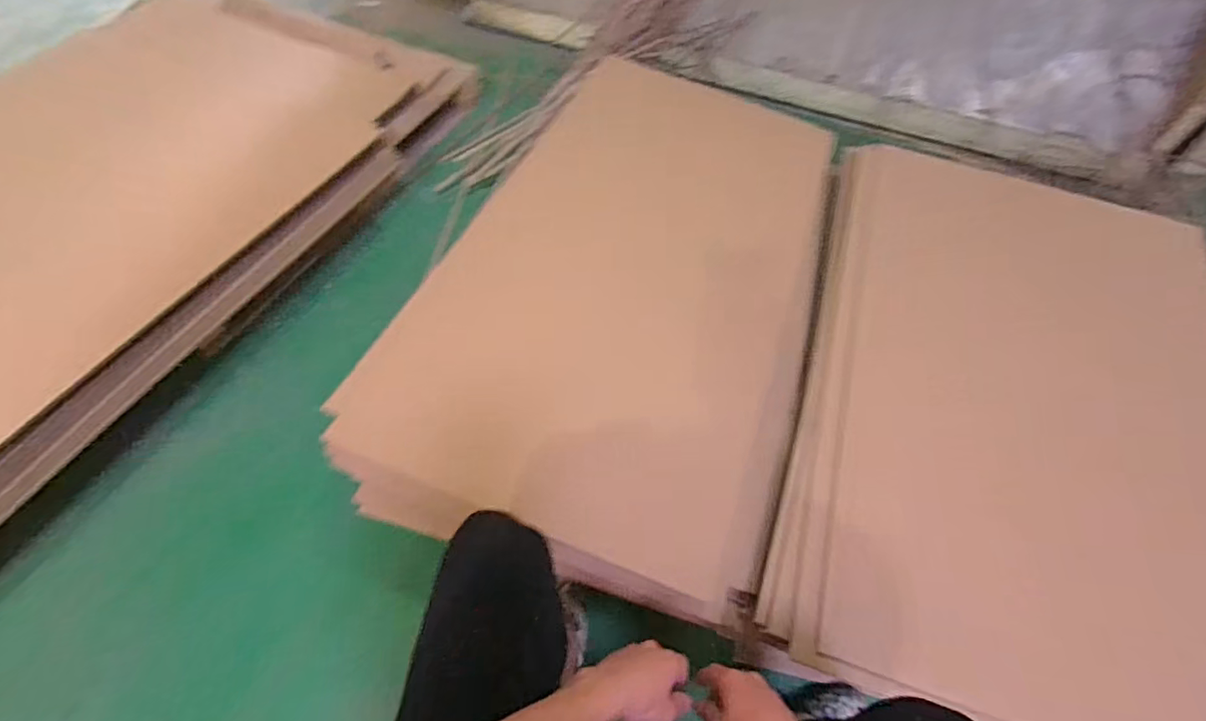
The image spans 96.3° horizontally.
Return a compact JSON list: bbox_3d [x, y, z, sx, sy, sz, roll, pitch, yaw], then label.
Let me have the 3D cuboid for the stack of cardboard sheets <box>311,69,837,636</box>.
[{"bbox_3d":[0.058,-0.160,1.322,0.829,0.367,1.260,14,58,6],"label":"stack of cardboard sheets"}]

